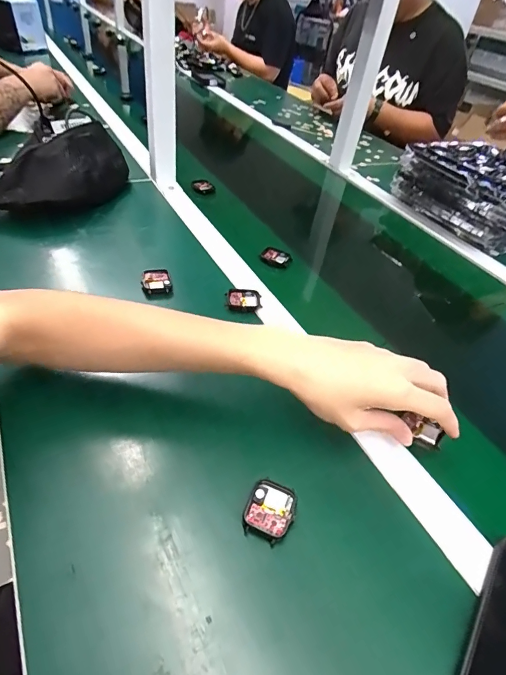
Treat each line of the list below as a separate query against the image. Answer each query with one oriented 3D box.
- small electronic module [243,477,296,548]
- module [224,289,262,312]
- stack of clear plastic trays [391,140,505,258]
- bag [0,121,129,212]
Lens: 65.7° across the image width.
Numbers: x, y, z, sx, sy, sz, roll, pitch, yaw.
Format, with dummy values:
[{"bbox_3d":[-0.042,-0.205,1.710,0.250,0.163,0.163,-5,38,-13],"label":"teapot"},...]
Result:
[{"bbox_3d":[0.014,0.141,0.322,0.037,0.011,0.044,21,43,11],"label":"small electronic module"},{"bbox_3d":[-0.012,-0.047,0.514,0.044,0.010,0.043,2,43,-9],"label":"module"},{"bbox_3d":[0.476,-0.295,0.798,0.269,0.109,0.266,-15,48,-25],"label":"stack of clear plastic trays"},{"bbox_3d":[-0.316,-0.267,0.640,0.134,0.082,0.256,18,43,8],"label":"bag"}]

